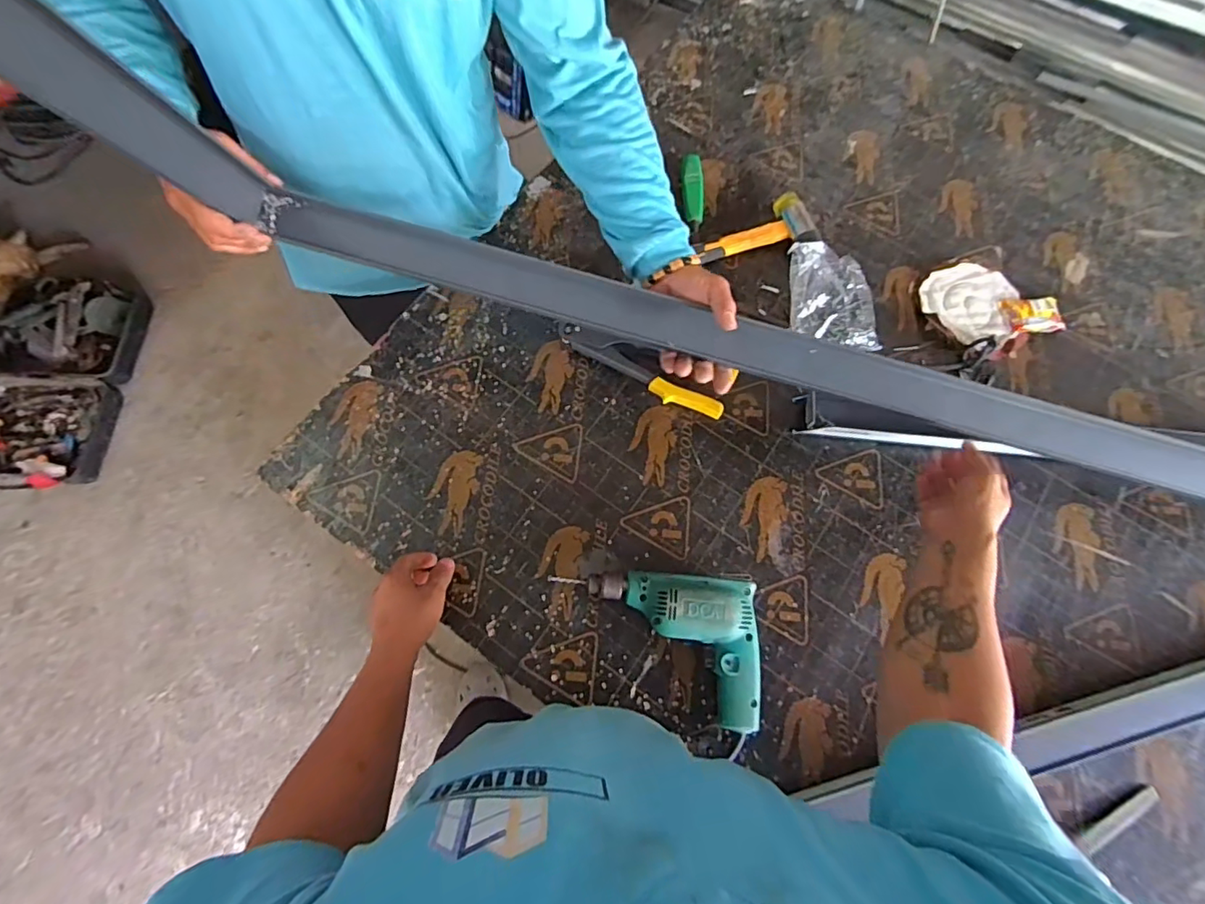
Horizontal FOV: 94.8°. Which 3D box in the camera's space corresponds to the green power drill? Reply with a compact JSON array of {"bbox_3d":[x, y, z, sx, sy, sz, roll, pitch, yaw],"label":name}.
[{"bbox_3d":[0.069,0.216,0.607,0.210,0.058,0.161,3,71,2],"label":"green power drill"}]

